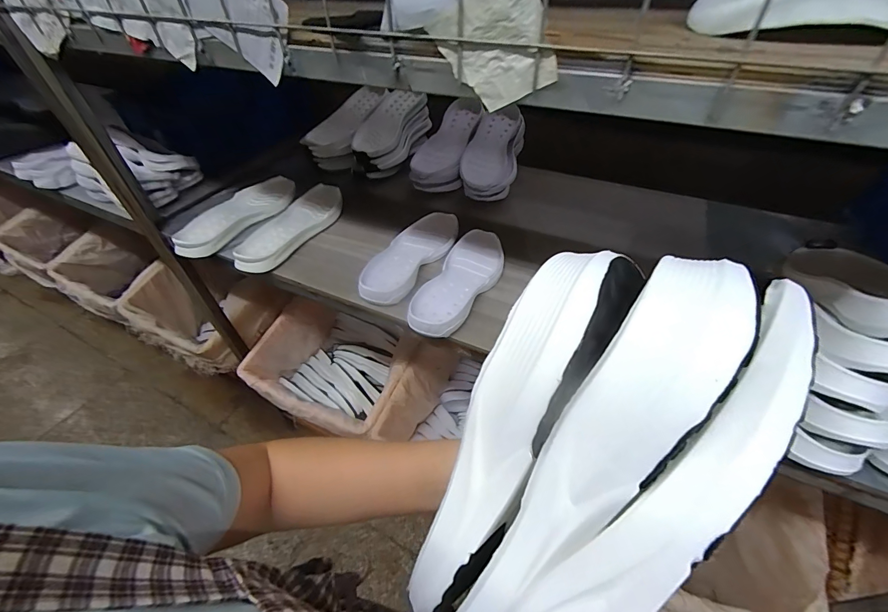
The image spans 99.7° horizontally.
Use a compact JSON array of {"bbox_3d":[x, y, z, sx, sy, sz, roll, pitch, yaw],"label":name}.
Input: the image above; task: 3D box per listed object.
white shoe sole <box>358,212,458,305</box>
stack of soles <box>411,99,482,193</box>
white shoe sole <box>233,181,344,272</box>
[{"bbox_3d":[-0.061,-0.105,0.730,0.113,0.028,0.282,20,50,20],"label":"white shoe sole"},{"bbox_3d":[0.009,-0.398,0.944,0.130,0.054,0.260,16,73,23],"label":"stack of soles"},{"bbox_3d":[-0.327,-0.168,0.814,0.121,0.045,0.306,20,50,21],"label":"white shoe sole"}]

